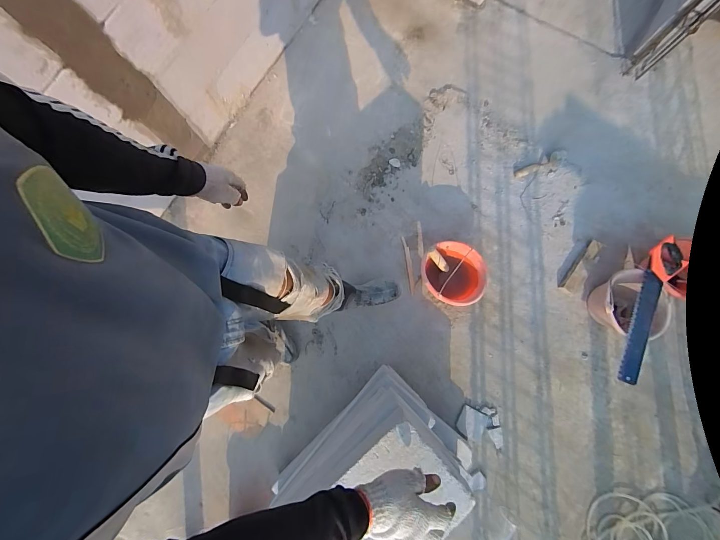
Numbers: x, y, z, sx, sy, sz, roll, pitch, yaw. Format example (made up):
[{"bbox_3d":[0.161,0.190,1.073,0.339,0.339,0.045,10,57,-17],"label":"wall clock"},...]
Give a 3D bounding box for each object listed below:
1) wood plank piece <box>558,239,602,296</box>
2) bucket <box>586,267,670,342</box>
[{"bbox_3d":[0.963,-0.012,1.380,0.064,0.024,0.269,37,80,9],"label":"wood plank piece"},{"bbox_3d":[1.022,0.132,1.261,0.220,0.198,0.251,3,80,2],"label":"bucket"}]

